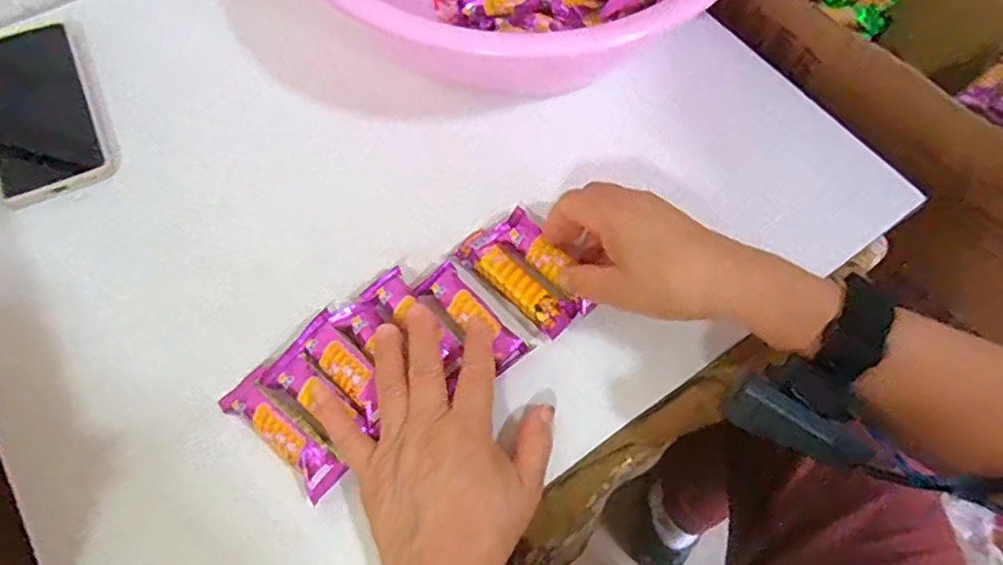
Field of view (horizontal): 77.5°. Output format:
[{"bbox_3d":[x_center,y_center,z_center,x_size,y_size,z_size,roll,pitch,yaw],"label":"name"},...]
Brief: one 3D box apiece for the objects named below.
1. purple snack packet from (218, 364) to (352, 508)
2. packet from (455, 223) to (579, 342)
[{"bbox_3d":[-0.130,0.086,0.371,0.090,0.020,0.031,38,69,16],"label":"purple snack packet"},{"bbox_3d":[0.012,-0.002,0.419,0.035,0.015,0.091,-39,70,-17],"label":"packet"}]

